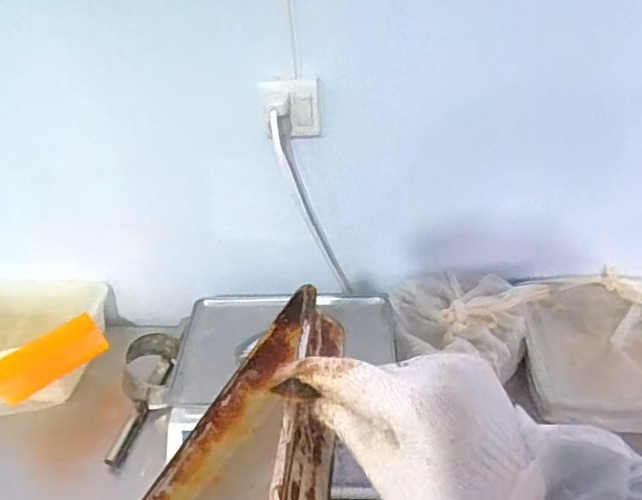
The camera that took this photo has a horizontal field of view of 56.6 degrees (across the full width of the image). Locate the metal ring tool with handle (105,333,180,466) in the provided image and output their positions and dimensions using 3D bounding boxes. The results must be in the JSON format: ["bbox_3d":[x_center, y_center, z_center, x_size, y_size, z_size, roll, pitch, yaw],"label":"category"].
[{"bbox_3d":[-0.295,0.243,0.980,0.066,0.096,0.211,7,61,14],"label":"metal ring tool with handle"}]

